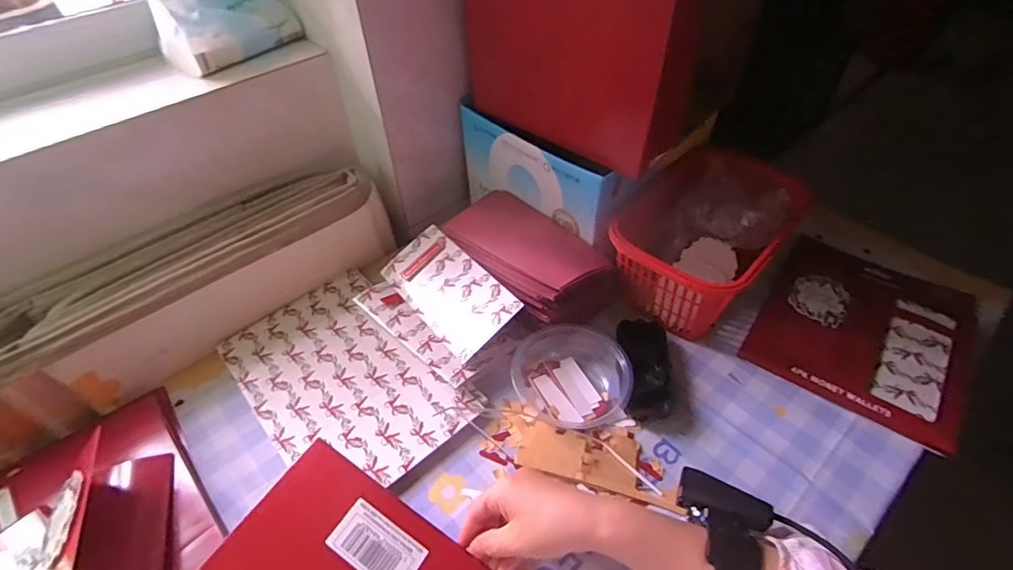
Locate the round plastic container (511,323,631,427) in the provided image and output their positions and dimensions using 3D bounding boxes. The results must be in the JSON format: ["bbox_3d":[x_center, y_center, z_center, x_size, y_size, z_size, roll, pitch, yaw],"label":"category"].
[{"bbox_3d":[0.066,0.087,0.520,0.104,0.040,0.112,-1,47,1],"label":"round plastic container"}]

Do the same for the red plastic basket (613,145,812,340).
[{"bbox_3d":[0.228,-0.052,0.583,0.136,0.120,0.219,32,55,28],"label":"red plastic basket"}]

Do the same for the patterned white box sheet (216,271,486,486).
[{"bbox_3d":[-0.172,0.093,0.538,0.173,0.012,0.264,-35,54,-27],"label":"patterned white box sheet"}]

